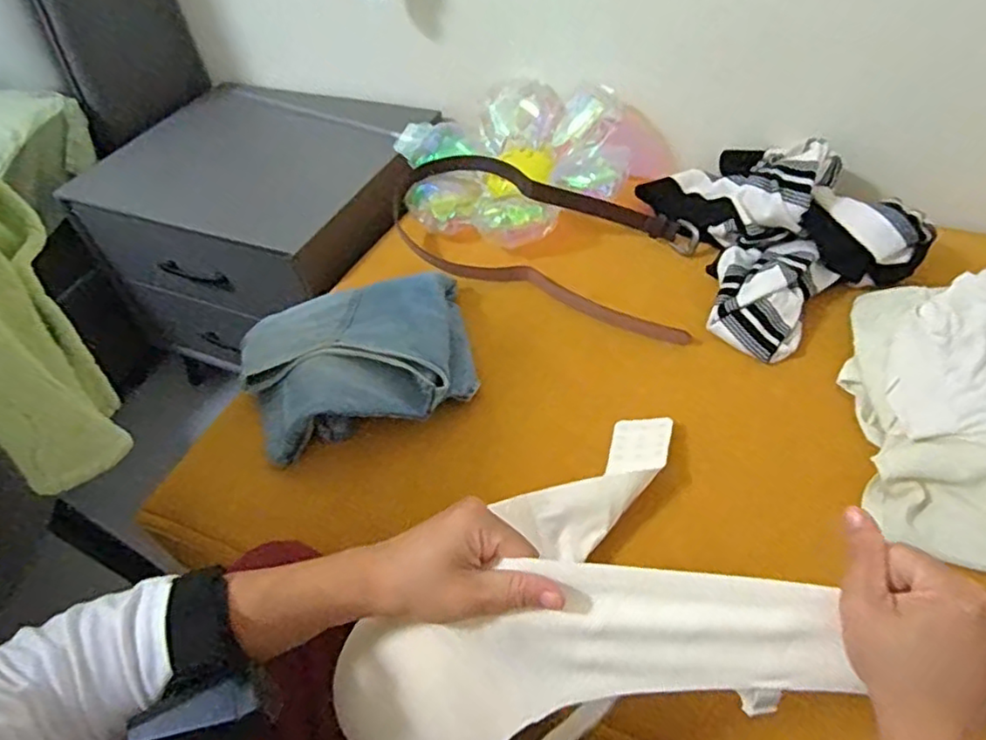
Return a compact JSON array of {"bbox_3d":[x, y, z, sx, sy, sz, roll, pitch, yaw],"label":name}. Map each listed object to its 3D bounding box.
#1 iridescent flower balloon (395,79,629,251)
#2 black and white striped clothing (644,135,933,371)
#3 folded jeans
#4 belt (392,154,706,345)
[{"bbox_3d":[0.027,-0.291,0.899,0.309,0.083,0.287,-9,48,-1],"label":"iridescent flower balloon"},{"bbox_3d":[0.301,-0.187,0.763,0.240,0.115,0.323,-23,49,-13],"label":"black and white striped clothing"},{"bbox_3d":[-0.151,-0.018,0.705,0.243,0.059,0.207,-13,48,-4],"label":"folded jeans"},{"bbox_3d":[0.062,-0.183,0.812,0.445,0.071,0.189,24,55,26],"label":"belt"}]

